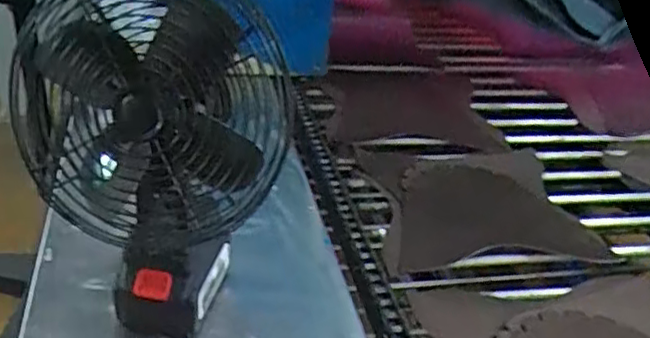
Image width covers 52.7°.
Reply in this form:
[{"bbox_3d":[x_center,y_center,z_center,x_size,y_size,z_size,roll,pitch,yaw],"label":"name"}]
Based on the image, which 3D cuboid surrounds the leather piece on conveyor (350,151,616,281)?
[{"bbox_3d":[0.188,0.043,0.836,0.266,0.019,0.244,1,33,-12],"label":"leather piece on conveyor"}]

